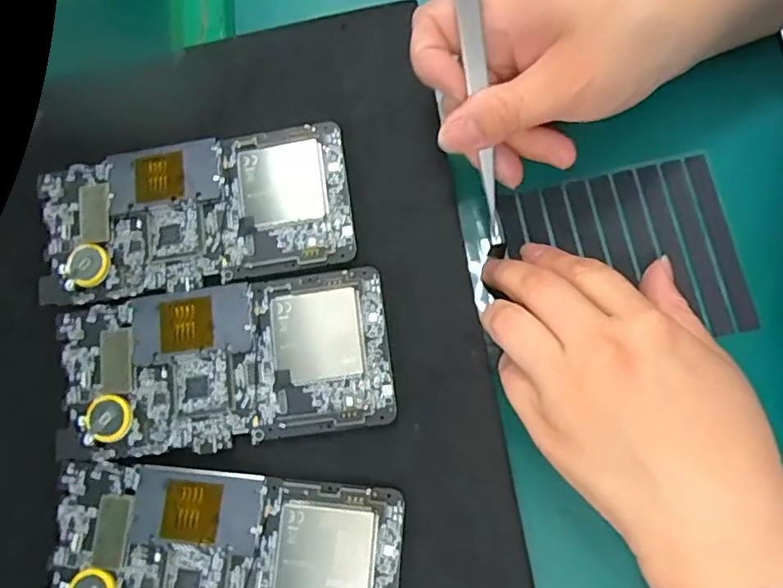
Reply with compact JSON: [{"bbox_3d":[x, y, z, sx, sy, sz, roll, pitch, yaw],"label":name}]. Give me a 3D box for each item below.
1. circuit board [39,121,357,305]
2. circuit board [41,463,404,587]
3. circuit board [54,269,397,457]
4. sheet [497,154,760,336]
[{"bbox_3d":[-0.096,-0.040,0.277,0.150,0.005,0.071,-10,77,5],"label":"circuit board"},{"bbox_3d":[-0.073,0.114,0.245,0.151,0.004,0.071,5,79,9],"label":"circuit board"},{"bbox_3d":[-0.077,0.032,0.264,0.153,0.006,0.071,-8,77,6],"label":"circuit board"},{"bbox_3d":[0.115,-0.019,0.286,0.107,0.006,0.087,-10,77,5],"label":"sheet"}]

